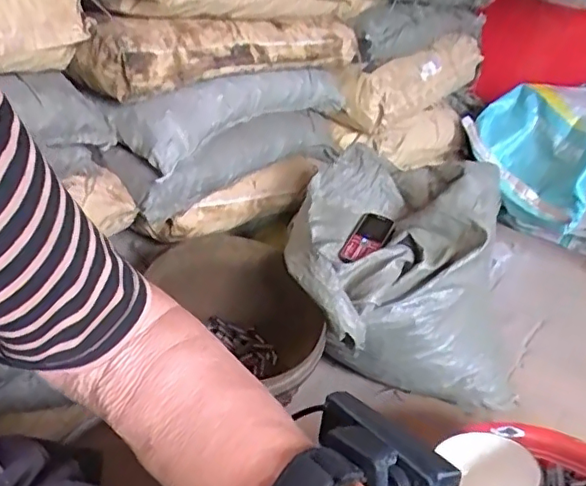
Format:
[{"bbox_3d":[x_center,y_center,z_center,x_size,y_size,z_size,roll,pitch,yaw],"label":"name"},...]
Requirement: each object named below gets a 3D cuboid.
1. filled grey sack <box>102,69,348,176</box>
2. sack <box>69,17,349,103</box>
[{"bbox_3d":[-0.080,-0.258,1.014,0.118,0.104,0.507,25,39,31],"label":"filled grey sack"},{"bbox_3d":[-0.094,-0.331,0.936,0.494,0.103,0.114,-23,40,-34],"label":"sack"}]

